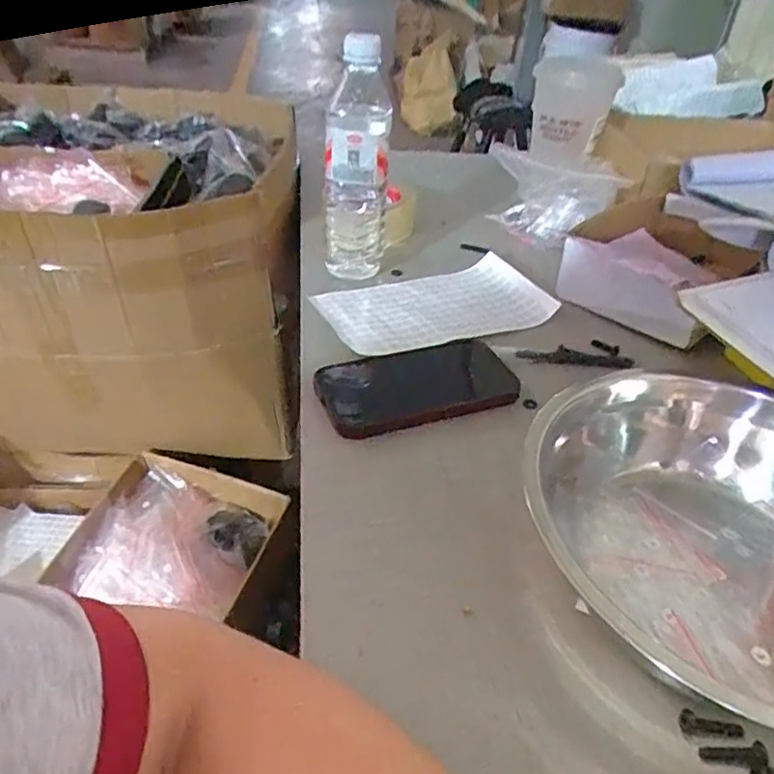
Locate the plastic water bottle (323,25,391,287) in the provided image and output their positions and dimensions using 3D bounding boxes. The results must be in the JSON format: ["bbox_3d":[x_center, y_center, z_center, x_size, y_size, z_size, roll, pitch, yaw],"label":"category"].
[{"bbox_3d":[-0.031,-0.221,0.628,0.064,0.221,0.057,3,39,0],"label":"plastic water bottle"}]

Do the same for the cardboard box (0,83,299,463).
[{"bbox_3d":[-0.410,-0.160,0.929,0.550,0.401,0.478,1,38,-4],"label":"cardboard box"}]

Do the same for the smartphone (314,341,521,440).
[{"bbox_3d":[0.028,-0.004,0.520,0.166,0.013,0.087,-14,42,-20],"label":"smartphone"}]

